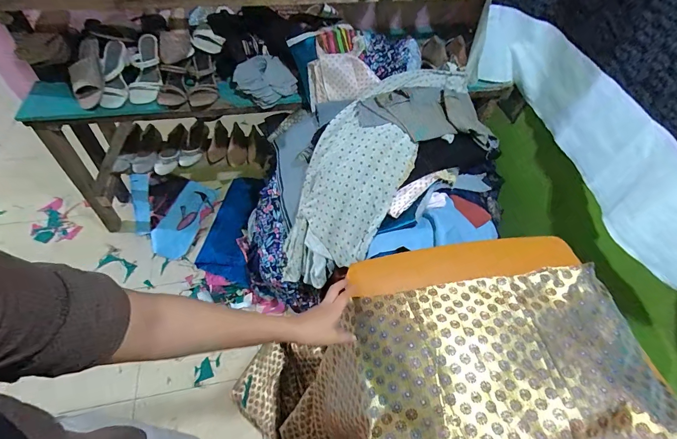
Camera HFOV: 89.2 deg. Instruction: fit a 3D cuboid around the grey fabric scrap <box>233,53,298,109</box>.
[{"bbox_3d":[-0.233,-0.440,1.077,0.179,0.082,0.164,-15,57,-14],"label":"grey fabric scrap"}]

